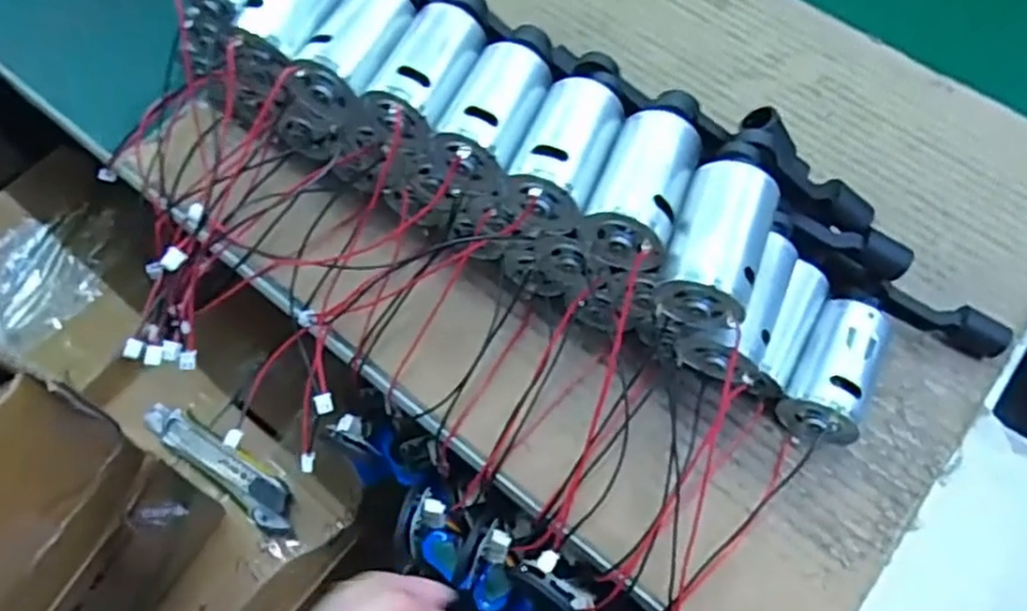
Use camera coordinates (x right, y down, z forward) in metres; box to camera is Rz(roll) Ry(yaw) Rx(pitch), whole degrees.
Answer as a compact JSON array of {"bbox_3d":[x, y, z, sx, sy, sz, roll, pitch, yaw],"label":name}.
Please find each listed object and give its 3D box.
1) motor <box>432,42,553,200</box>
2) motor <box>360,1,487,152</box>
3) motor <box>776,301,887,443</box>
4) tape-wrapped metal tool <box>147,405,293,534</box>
[{"bbox_3d":[-0.008,-0.080,0.308,0.035,0.030,0.066,18,63,7],"label":"motor"},{"bbox_3d":[-0.038,-0.102,0.315,0.033,0.032,0.065,22,63,9],"label":"motor"},{"bbox_3d":[0.145,0.030,0.329,0.031,0.034,0.062,29,66,11],"label":"motor"},{"bbox_3d":[-0.230,0.126,0.568,0.143,0.018,0.036,30,65,13],"label":"tape-wrapped metal tool"}]

